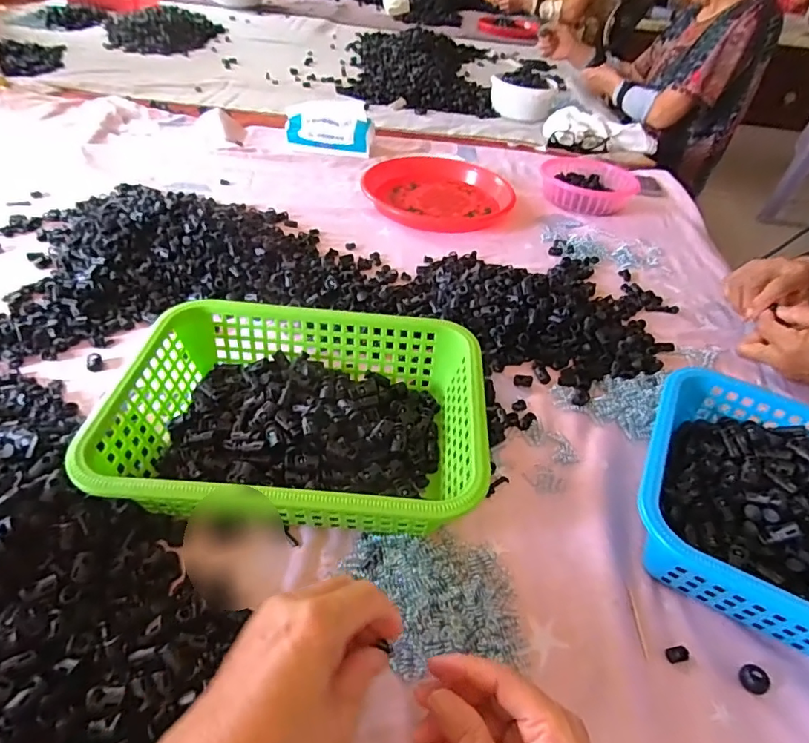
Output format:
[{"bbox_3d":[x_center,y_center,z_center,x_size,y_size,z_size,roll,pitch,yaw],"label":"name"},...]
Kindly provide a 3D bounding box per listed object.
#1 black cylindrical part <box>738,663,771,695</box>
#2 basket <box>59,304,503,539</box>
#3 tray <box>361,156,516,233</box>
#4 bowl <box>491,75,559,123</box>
[{"bbox_3d":[0.243,0.214,0.353,0.018,0.006,0.018,4,45,-4],"label":"black cylindrical part"},{"bbox_3d":[-0.085,0.039,0.443,0.289,0.083,0.212,5,45,-2],"label":"basket"},{"bbox_3d":[0.048,-0.322,0.883,0.229,0.033,0.242,4,45,-4],"label":"tray"},{"bbox_3d":[0.300,-0.700,1.283,0.160,0.072,0.173,20,46,12],"label":"bowl"}]

